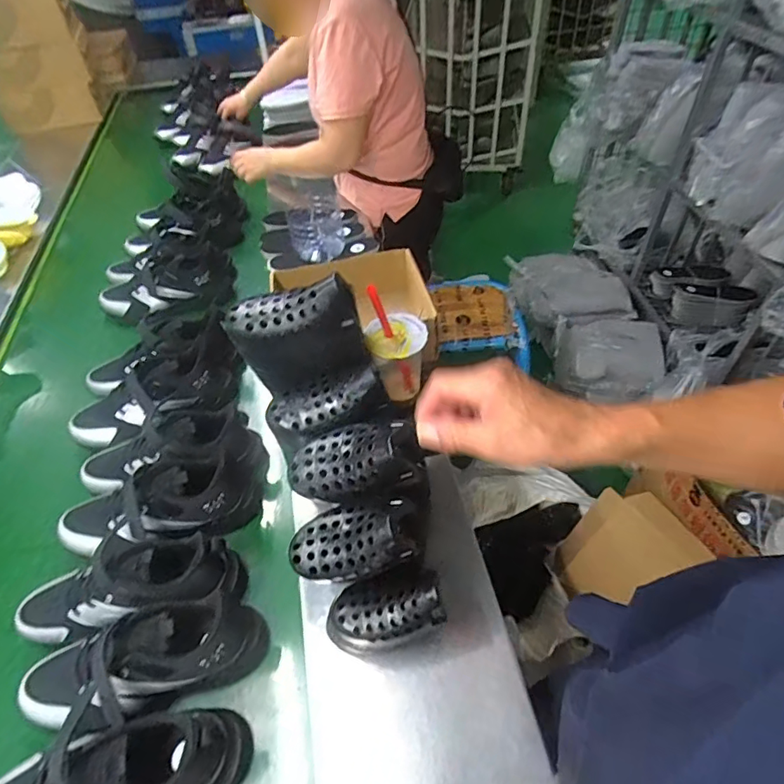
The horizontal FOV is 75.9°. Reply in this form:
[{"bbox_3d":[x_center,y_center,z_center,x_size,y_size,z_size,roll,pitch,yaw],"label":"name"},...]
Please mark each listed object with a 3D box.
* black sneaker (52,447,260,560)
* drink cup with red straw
[{"bbox_3d":[-0.321,0.160,0.695,0.254,0.096,0.093,-14,49,-9],"label":"black sneaker"},{"bbox_3d":[0.007,-0.069,0.738,0.082,0.191,0.080,-1,49,2],"label":"drink cup with red straw"}]

